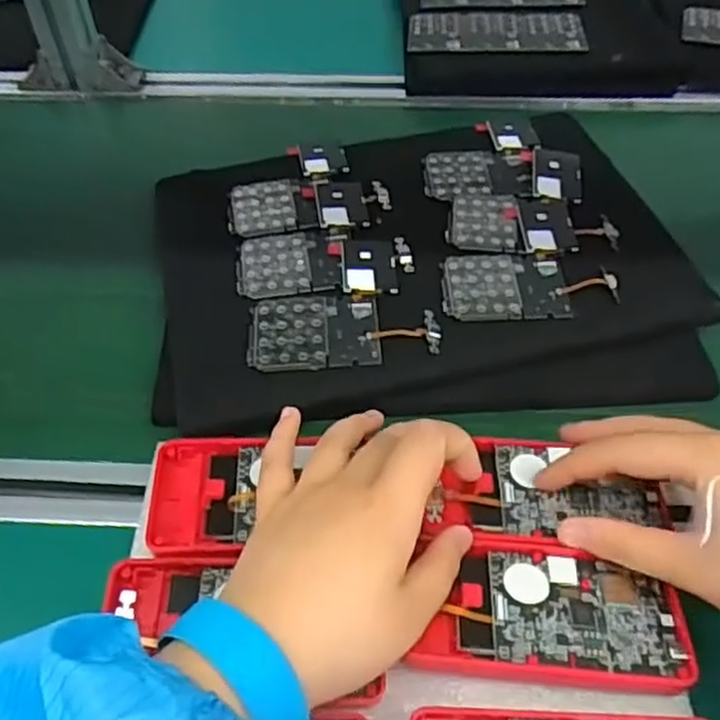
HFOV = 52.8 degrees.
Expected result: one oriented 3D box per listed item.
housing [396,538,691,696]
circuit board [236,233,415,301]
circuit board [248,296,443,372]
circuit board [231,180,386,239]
[{"bbox_3d":[0.085,0.108,0.317,0.109,0.013,0.061,4,47,6],"label":"housing"},{"bbox_3d":[-0.025,-0.063,0.486,0.114,0.008,0.060,4,47,5],"label":"circuit board"},{"bbox_3d":[-0.011,-0.018,0.451,0.114,0.010,0.055,-3,47,-1],"label":"circuit board"},{"bbox_3d":[-0.038,-0.112,0.527,0.115,0.004,0.063,2,47,4],"label":"circuit board"}]

